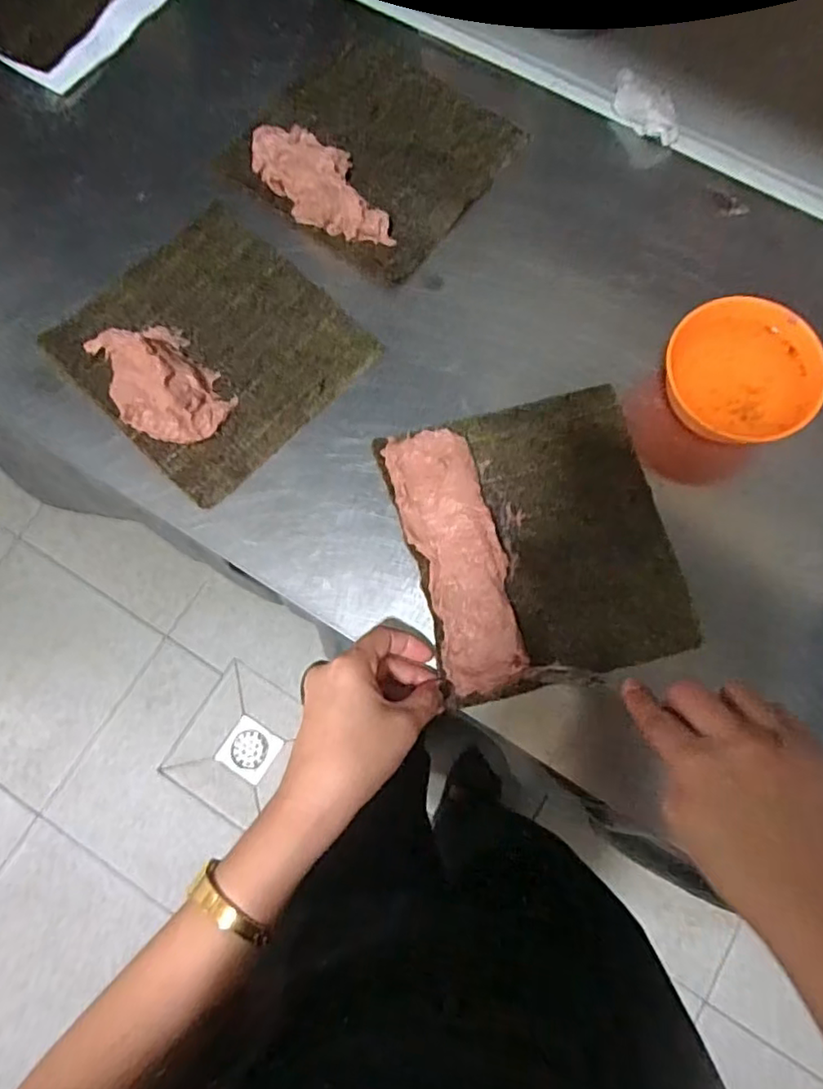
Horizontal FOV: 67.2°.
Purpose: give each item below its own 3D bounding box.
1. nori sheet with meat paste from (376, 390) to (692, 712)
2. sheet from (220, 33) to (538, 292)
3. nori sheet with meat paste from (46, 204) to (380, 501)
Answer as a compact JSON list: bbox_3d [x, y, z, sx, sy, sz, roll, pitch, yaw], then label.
[{"bbox_3d":[0.089,-0.006,0.438,0.178,0.019,0.201,-15,77,-3],"label":"nori sheet with meat paste"},{"bbox_3d":[-0.034,-0.333,0.512,0.194,0.028,0.181,37,80,9],"label":"sheet"},{"bbox_3d":[-0.156,-0.159,0.471,0.197,0.032,0.183,44,81,10],"label":"nori sheet with meat paste"}]

